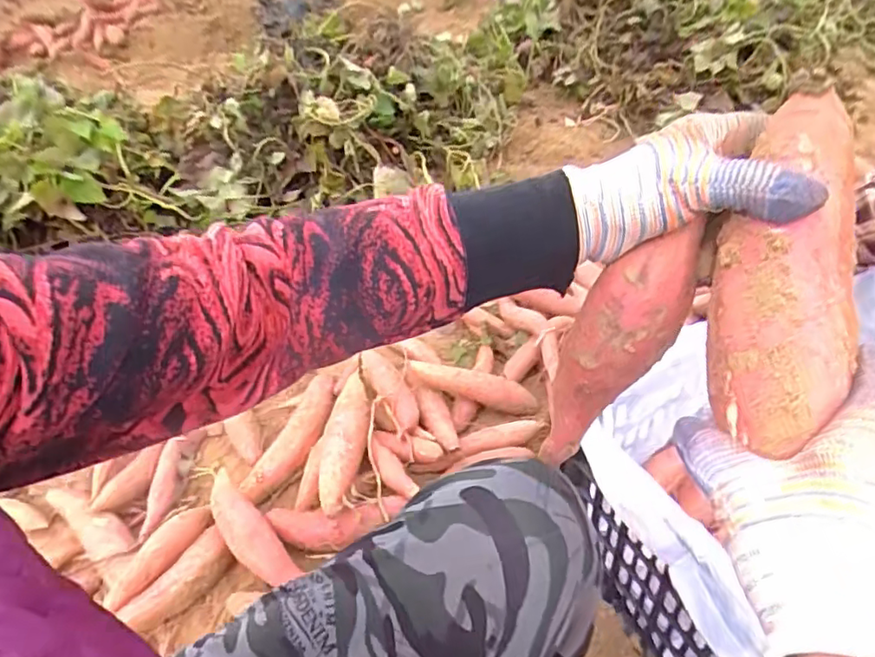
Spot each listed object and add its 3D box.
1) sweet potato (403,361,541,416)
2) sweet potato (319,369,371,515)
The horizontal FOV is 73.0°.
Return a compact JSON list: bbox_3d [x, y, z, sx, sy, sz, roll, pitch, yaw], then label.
[{"bbox_3d":[0.053,0.086,0.927,0.211,0.047,0.040,15,44,-3],"label":"sweet potato"},{"bbox_3d":[-0.130,0.152,0.866,0.063,0.046,0.257,3,42,10],"label":"sweet potato"}]

